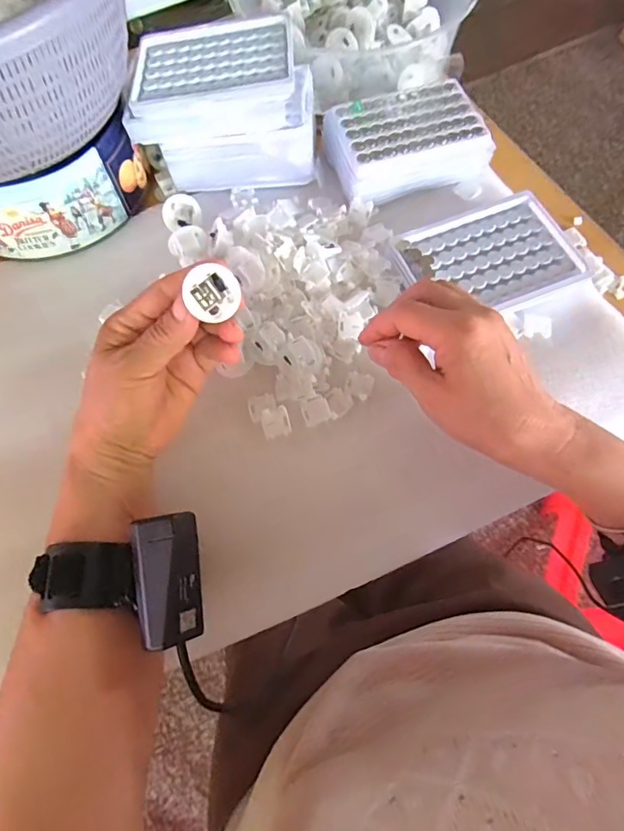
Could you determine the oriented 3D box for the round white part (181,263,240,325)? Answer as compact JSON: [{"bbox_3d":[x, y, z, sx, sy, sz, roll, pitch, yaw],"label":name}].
[{"bbox_3d":[-0.058,-0.072,0.283,0.031,0.004,0.031,-22,101,-16],"label":"round white part"}]

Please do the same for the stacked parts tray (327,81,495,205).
[{"bbox_3d":[0.084,-0.247,0.431,0.130,0.034,0.090,-17,68,-4],"label":"stacked parts tray"}]

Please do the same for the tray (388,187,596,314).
[{"bbox_3d":[0.135,-0.131,0.385,0.132,0.010,0.103,-17,68,-4],"label":"tray"}]

